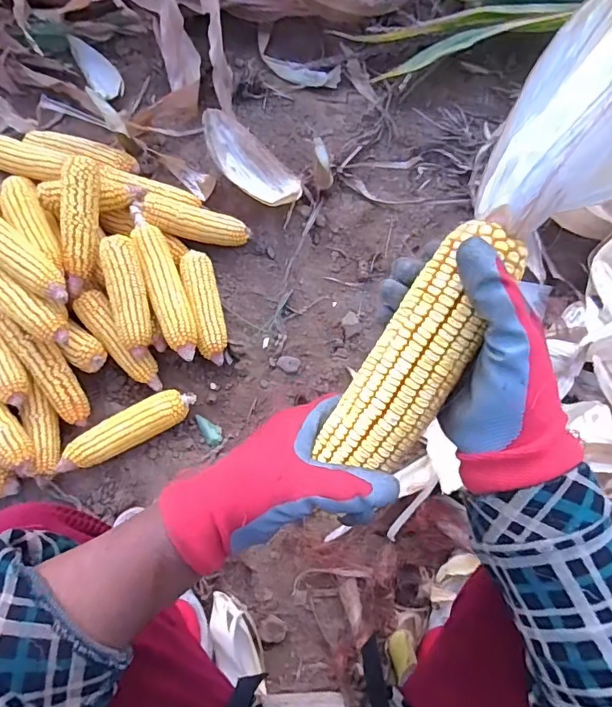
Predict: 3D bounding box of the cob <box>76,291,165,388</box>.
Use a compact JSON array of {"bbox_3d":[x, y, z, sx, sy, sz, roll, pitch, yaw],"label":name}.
[{"bbox_3d":[-0.286,-0.016,0.748,0.048,0.037,0.183,-38,100,-8],"label":"cob"}]

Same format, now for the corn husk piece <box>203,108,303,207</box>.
[{"bbox_3d":[-0.097,-0.338,0.848,0.208,0.062,0.096,42,79,-9],"label":"corn husk piece"}]

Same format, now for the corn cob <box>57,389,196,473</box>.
[{"bbox_3d":[-0.272,0.118,0.750,0.209,0.058,0.052,-30,77,-7],"label":"corn cob"}]

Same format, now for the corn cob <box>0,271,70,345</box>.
[{"bbox_3d":[-0.414,-0.075,0.692,0.201,0.041,0.052,33,78,9],"label":"corn cob"}]

